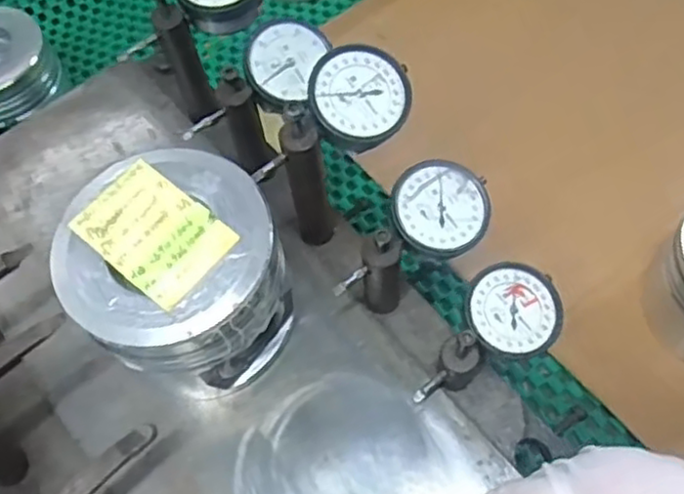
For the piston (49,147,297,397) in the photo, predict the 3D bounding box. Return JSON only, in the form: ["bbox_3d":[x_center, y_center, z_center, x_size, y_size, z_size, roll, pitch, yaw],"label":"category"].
[{"bbox_3d":[-0.086,0.023,0.386,0.102,0.105,0.109,-2,60,3],"label":"piston"}]

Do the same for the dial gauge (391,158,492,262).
[{"bbox_3d":[0.054,-0.020,0.387,0.054,0.016,0.057,8,71,-3],"label":"dial gauge"}]

